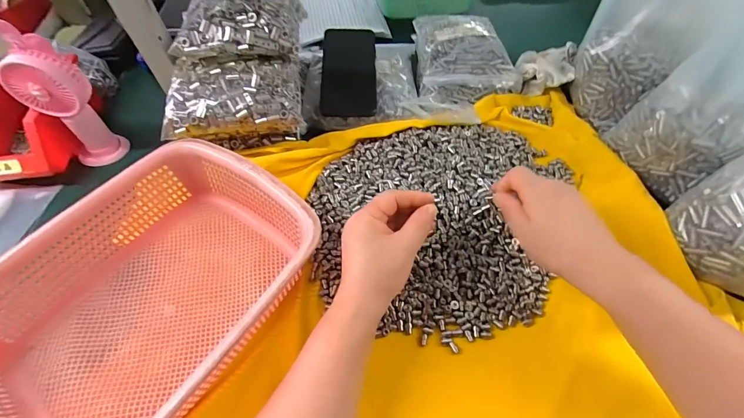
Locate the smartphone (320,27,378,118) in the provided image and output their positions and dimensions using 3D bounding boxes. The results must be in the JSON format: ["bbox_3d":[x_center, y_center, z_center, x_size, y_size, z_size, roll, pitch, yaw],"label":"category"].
[{"bbox_3d":[-0.033,-0.200,0.508,0.075,0.009,0.154,0,66,-4],"label":"smartphone"}]

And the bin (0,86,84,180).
[{"bbox_3d":[-0.462,-0.107,0.465,0.131,0.066,0.145,-7,55,-3],"label":"bin"}]

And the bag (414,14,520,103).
[{"bbox_3d":[0.147,-0.252,0.558,0.148,0.043,0.182,-1,60,0],"label":"bag"}]

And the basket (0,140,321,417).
[{"bbox_3d":[-0.201,0.079,0.322,0.219,0.093,0.294,33,65,18],"label":"basket"}]

